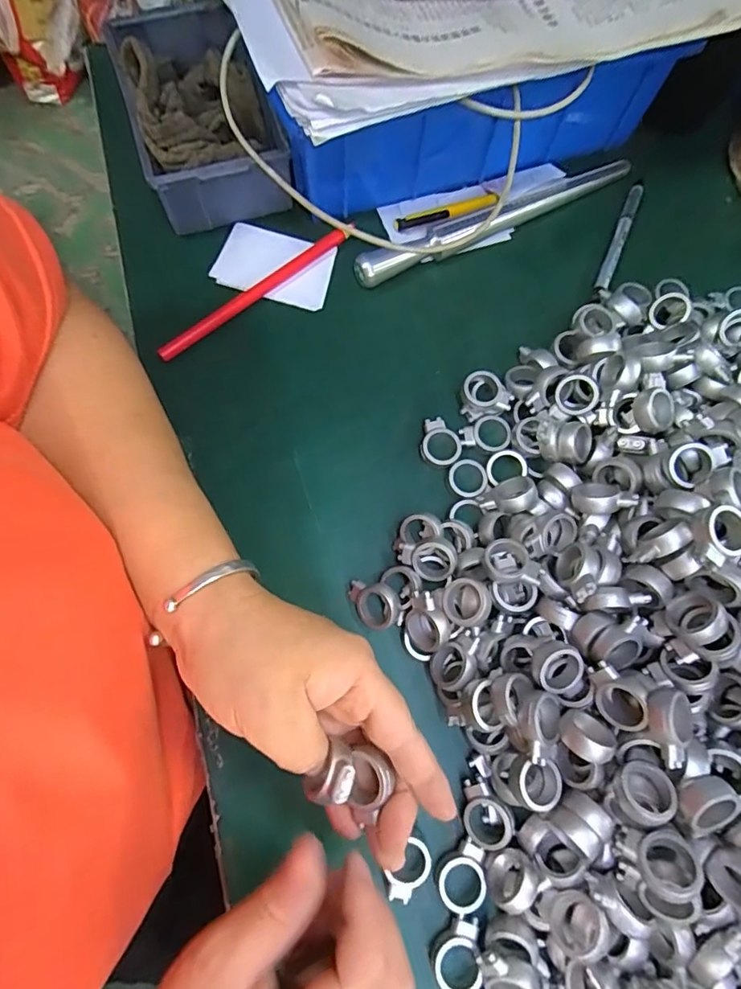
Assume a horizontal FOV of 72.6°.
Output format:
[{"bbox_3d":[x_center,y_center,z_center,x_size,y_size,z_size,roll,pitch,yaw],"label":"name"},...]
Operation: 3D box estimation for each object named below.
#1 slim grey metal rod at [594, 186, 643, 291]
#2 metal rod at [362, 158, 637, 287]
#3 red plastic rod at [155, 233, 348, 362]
[{"bbox_3d":[0.189,-0.196,0.382,0.011,0.007,0.102,24,76,5],"label":"slim grey metal rod"},{"bbox_3d":[0.093,-0.205,0.375,0.228,0.023,0.017,-27,77,-8],"label":"metal rod"},{"bbox_3d":[-0.080,-0.146,0.359,0.165,0.014,0.010,-37,79,-10],"label":"red plastic rod"}]

